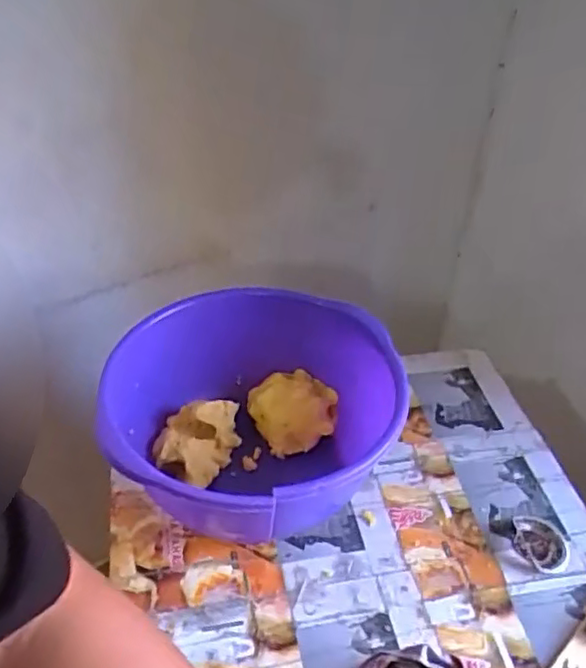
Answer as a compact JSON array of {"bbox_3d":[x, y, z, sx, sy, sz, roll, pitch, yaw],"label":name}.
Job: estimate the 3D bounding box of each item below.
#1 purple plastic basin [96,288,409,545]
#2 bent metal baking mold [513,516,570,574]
[{"bbox_3d":[-0.049,0.110,0.781,0.339,0.174,0.330,1,39,-1],"label":"purple plastic basin"},{"bbox_3d":[0.293,0.249,0.756,0.061,0.012,0.064,1,39,-1],"label":"bent metal baking mold"}]

